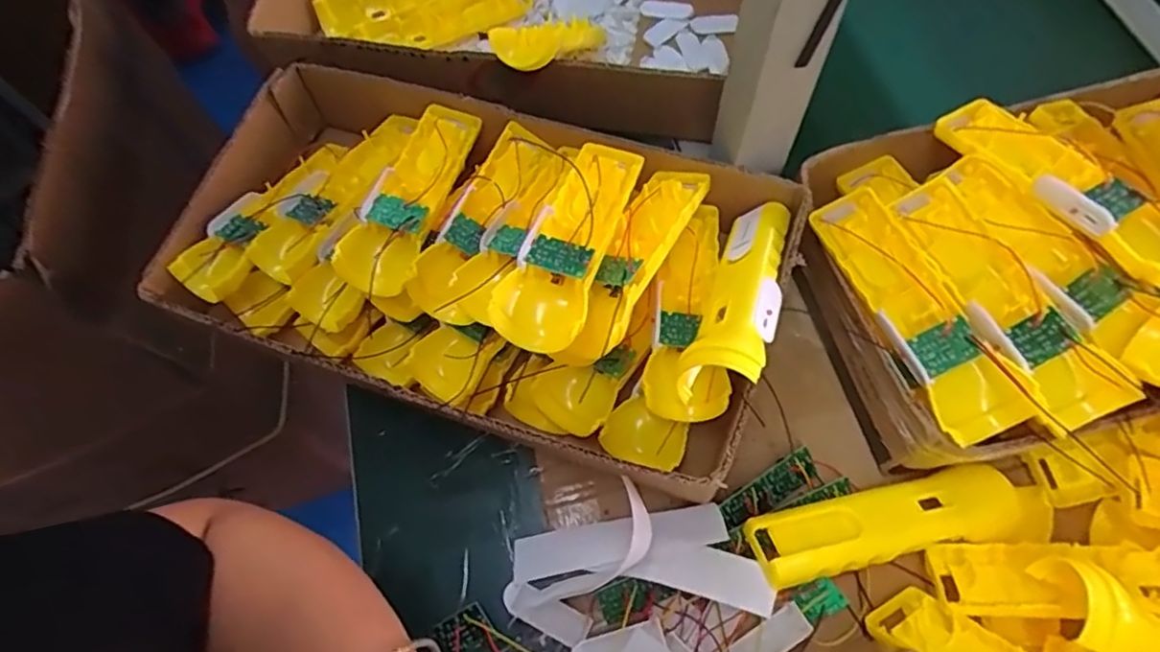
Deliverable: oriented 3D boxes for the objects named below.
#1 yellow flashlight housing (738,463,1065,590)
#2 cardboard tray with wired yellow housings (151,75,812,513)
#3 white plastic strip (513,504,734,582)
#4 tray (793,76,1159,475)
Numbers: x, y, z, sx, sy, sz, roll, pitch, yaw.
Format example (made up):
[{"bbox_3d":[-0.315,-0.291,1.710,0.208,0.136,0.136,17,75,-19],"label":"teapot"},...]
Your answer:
[{"bbox_3d":[0.197,0.117,0.386,0.188,0.027,0.049,-9,66,-2],"label":"yellow flashlight housing"},{"bbox_3d":[-0.072,-0.048,0.445,0.404,0.134,0.222,18,67,10],"label":"cardboard tray with wired yellow housings"},{"bbox_3d":[0.023,0.137,0.402,0.134,0.007,0.031,-15,37,8],"label":"white plastic strip"},{"bbox_3d":[0.327,-0.057,0.412,0.350,0.099,0.224,-13,66,-3],"label":"tray"}]

